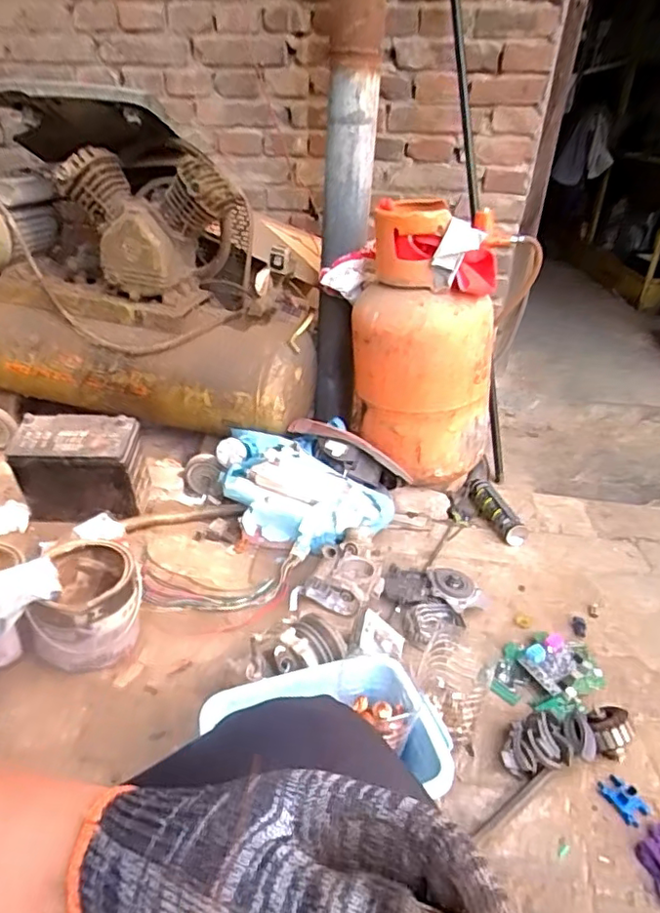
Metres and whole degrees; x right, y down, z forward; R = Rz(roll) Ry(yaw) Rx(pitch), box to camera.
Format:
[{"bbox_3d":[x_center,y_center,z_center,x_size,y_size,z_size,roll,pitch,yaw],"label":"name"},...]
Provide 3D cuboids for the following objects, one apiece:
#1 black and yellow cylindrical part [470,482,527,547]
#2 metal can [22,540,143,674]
[{"bbox_3d":[0.369,0.120,1.287,0.052,0.045,0.218,-5,32,-13],"label":"black and yellow cylindrical part"},{"bbox_3d":[-0.381,0.239,0.926,0.144,0.128,0.169,0,31,-5],"label":"metal can"}]

